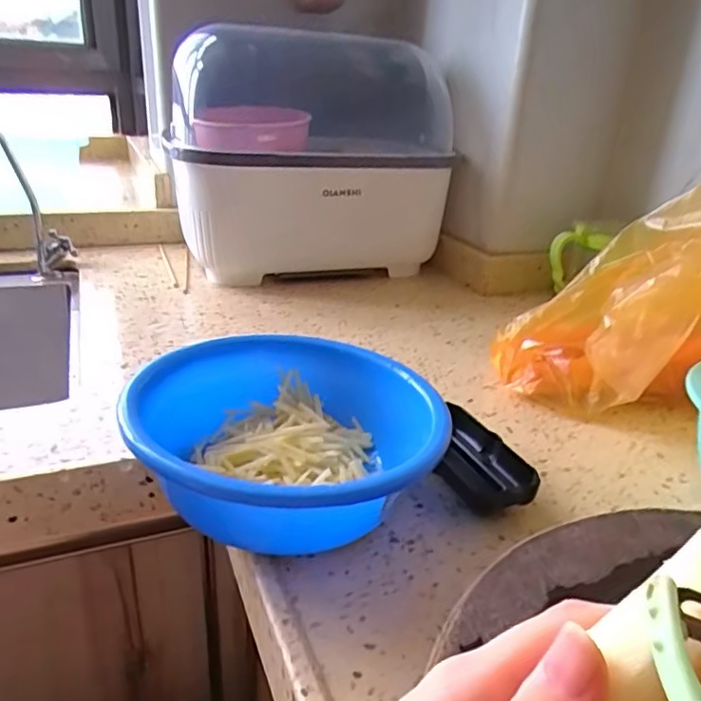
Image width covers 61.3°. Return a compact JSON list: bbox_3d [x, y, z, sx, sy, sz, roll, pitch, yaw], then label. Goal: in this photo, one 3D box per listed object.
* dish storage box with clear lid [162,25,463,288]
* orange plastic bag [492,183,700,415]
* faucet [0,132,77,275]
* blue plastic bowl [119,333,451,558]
[{"bbox_3d":[-0.044,-0.267,0.828,0.375,0.299,0.299,-2,25,-13],"label":"dish storage box with clear lid"},{"bbox_3d":[0.258,-0.034,0.462,0.259,0.211,0.121,21,30,33],"label":"orange plastic bag"},{"bbox_3d":[-0.434,-0.195,0.771,0.053,0.189,0.110,24,32,37],"label":"faucet"},{"bbox_3d":[-0.039,0.060,0.380,0.167,0.073,0.189,-4,26,-16],"label":"blue plastic bowl"}]

